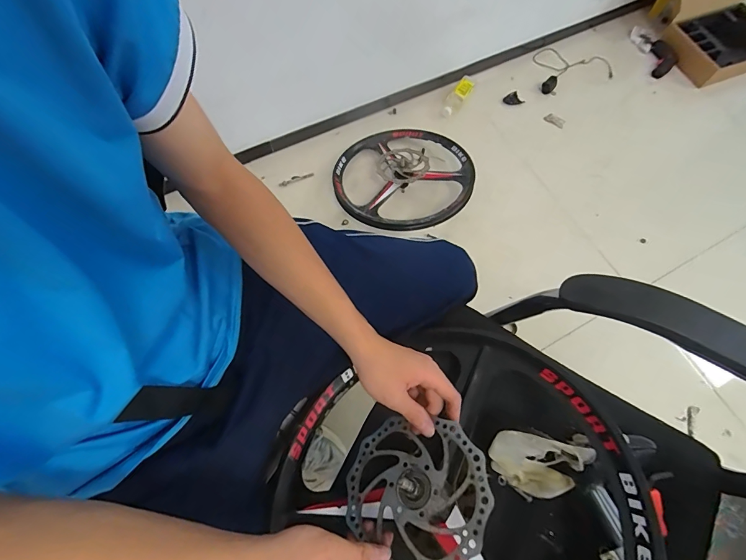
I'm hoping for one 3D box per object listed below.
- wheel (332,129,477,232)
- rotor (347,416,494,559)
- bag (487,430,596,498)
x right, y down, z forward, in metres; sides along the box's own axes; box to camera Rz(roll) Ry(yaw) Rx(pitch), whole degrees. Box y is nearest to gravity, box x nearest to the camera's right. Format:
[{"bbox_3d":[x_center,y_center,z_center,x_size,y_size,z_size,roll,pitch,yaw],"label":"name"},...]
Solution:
[{"bbox_3d":[0.089,-0.306,1.116,0.408,0.085,0.387,1,69,-2],"label":"wheel"},{"bbox_3d":[0.043,0.214,0.387,0.145,0.010,0.147,-41,45,-6],"label":"rotor"},{"bbox_3d":[0.197,0.222,0.454,0.106,0.114,0.026,3,39,10],"label":"bag"}]

